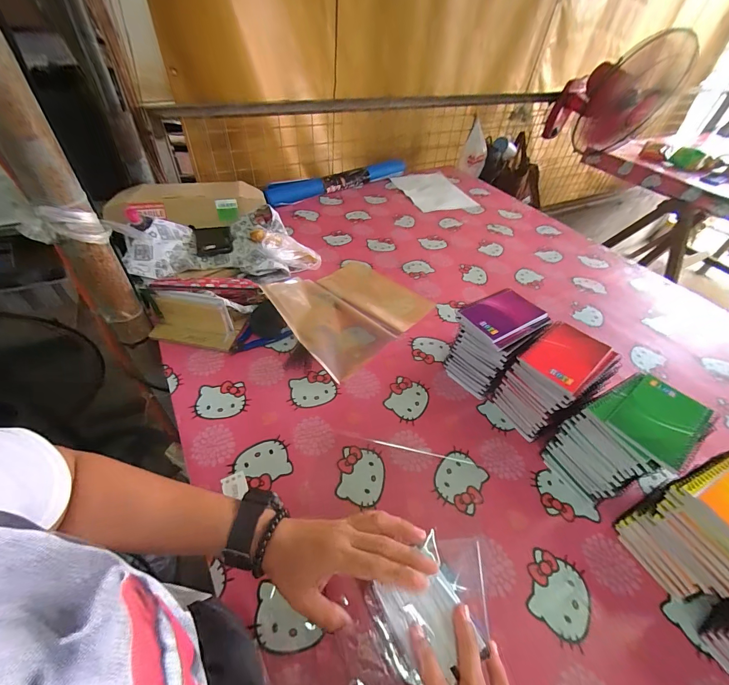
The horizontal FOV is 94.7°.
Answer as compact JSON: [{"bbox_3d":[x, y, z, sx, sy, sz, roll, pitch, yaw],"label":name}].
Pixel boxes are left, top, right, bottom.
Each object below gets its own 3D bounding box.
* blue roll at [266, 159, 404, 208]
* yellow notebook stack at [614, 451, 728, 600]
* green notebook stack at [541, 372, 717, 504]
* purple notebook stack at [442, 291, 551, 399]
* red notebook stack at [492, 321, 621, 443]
[{"bbox_3d":[-0.082,-0.573,1.189,0.568,0.064,0.060,-27,54,-27],"label":"blue roll"},{"bbox_3d":[0.420,0.217,0.407,0.125,0.148,0.096,-19,51,-21],"label":"yellow notebook stack"},{"bbox_3d":[0.359,0.138,0.477,0.127,0.147,0.100,-23,52,-24],"label":"green notebook stack"},{"bbox_3d":[0.230,0.003,0.598,0.126,0.143,0.103,-27,54,-27],"label":"purple notebook stack"},{"bbox_3d":[0.300,0.064,0.544,0.132,0.144,0.098,-25,53,-25],"label":"red notebook stack"}]

